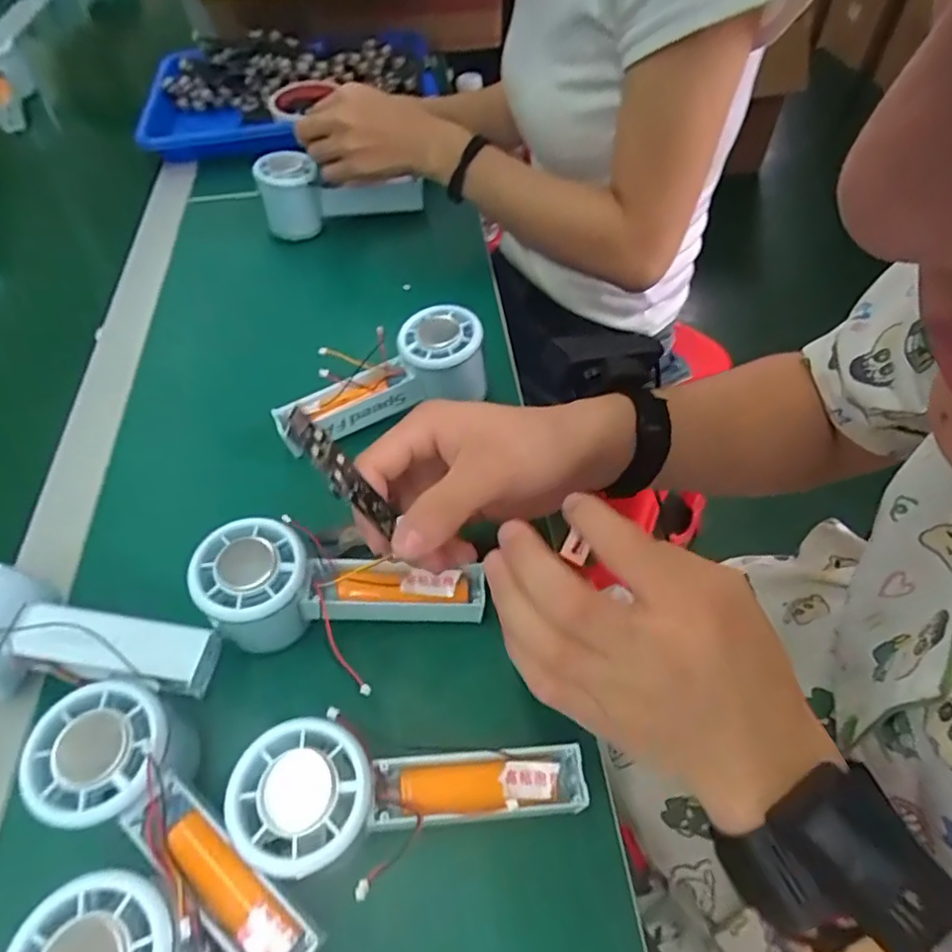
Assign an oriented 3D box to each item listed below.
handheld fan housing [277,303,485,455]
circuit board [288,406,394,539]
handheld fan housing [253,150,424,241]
[{"bbox_3d":[-0.062,-0.061,0.419,0.148,0.040,0.064,-26,56,4],"label":"handheld fan housing"},{"bbox_3d":[-0.059,0.000,0.272,0.005,0.076,0.022,-23,37,17],"label":"circuit board"},{"bbox_3d":[-0.130,-0.280,0.582,0.149,0.062,0.045,-15,55,-8],"label":"handheld fan housing"}]

